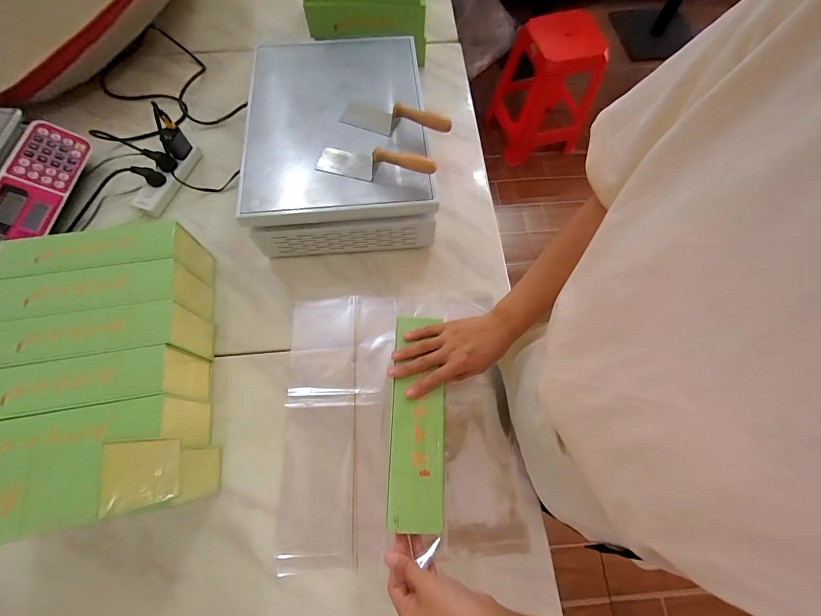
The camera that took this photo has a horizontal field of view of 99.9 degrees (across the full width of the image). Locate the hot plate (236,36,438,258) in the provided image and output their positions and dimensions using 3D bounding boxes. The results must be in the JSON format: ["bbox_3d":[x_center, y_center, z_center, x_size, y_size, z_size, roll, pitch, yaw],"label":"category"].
[{"bbox_3d":[-0.131,-0.311,0.665,0.309,0.144,0.396,-5,69,-3],"label":"hot plate"}]

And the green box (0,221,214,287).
[{"bbox_3d":[-0.493,-0.075,0.574,0.261,0.108,0.070,-7,70,-4],"label":"green box"}]

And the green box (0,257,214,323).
[{"bbox_3d":[-0.477,-0.012,0.547,0.266,0.104,0.072,-7,70,-4],"label":"green box"}]

